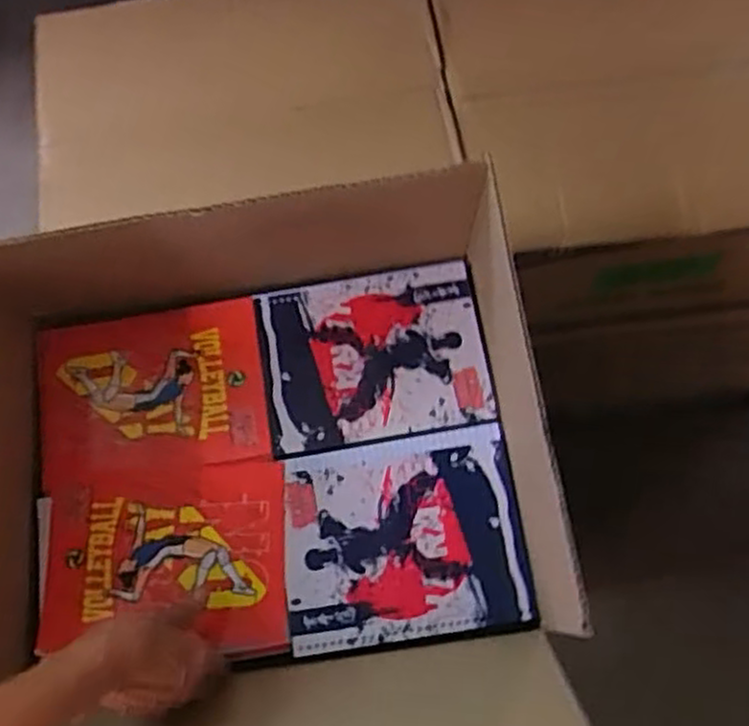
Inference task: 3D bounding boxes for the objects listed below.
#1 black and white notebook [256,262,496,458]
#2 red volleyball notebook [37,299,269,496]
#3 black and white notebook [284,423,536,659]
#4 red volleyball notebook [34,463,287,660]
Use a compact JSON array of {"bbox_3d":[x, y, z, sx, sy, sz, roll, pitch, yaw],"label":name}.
[{"bbox_3d":[-0.002,-0.005,0.673,0.192,0.006,0.145,-9,71,-1],"label":"black and white notebook"},{"bbox_3d":[-0.198,0.026,0.669,0.194,0.007,0.144,-9,71,-1],"label":"red volleyball notebook"},{"bbox_3d":[0.023,0.145,0.627,0.192,0.008,0.159,-8,71,0],"label":"black and white notebook"},{"bbox_3d":[-0.175,0.163,0.633,0.199,0.007,0.146,-4,71,1],"label":"red volleyball notebook"}]

